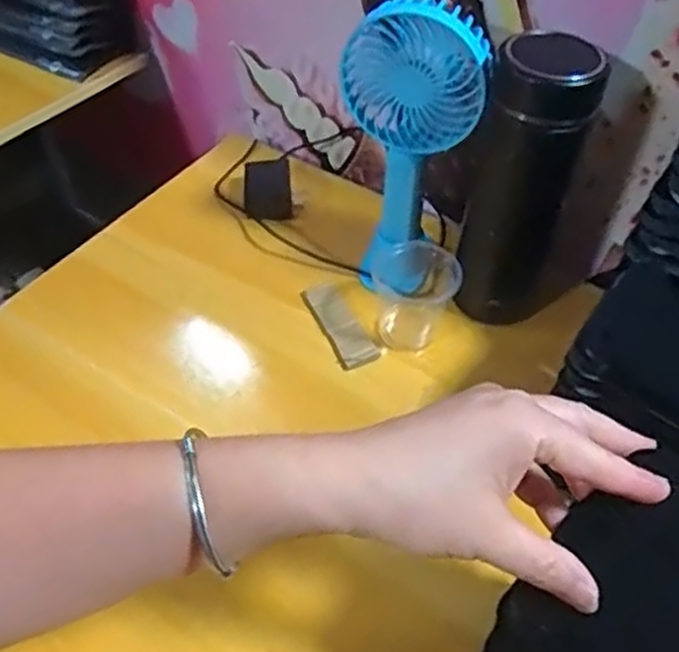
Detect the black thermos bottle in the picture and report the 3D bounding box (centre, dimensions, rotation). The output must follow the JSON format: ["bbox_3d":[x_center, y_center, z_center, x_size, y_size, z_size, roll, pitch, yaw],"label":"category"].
[{"bbox_3d":[0.130,-0.094,0.512,0.072,0.198,0.067,13,49,10],"label":"black thermos bottle"}]

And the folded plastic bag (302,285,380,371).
[{"bbox_3d":[0.002,-0.002,0.554,0.032,0.007,0.084,-16,50,-15],"label":"folded plastic bag"}]

